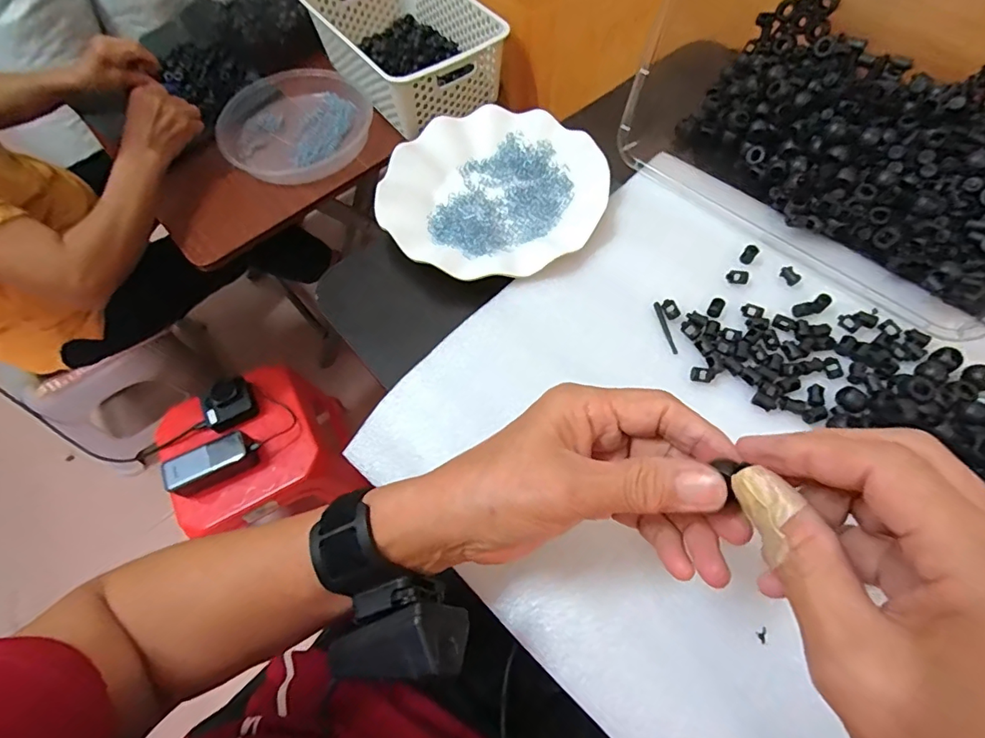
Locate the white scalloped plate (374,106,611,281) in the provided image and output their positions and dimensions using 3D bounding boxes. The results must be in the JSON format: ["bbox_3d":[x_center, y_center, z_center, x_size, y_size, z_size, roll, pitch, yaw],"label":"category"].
[{"bbox_3d":[-0.001,-0.147,0.413,0.173,0.018,0.174,-1,64,2],"label":"white scalloped plate"}]

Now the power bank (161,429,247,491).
[{"bbox_3d":[-0.450,0.141,0.772,0.126,0.021,0.046,-29,66,-11],"label":"power bank"}]

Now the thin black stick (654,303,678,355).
[{"bbox_3d":[0.125,-0.030,0.354,0.005,0.004,0.042,-11,64,-3],"label":"thin black stick"}]

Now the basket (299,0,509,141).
[{"bbox_3d":[-0.139,-0.522,0.780,0.207,0.099,0.314,-33,67,-13],"label":"basket"}]

